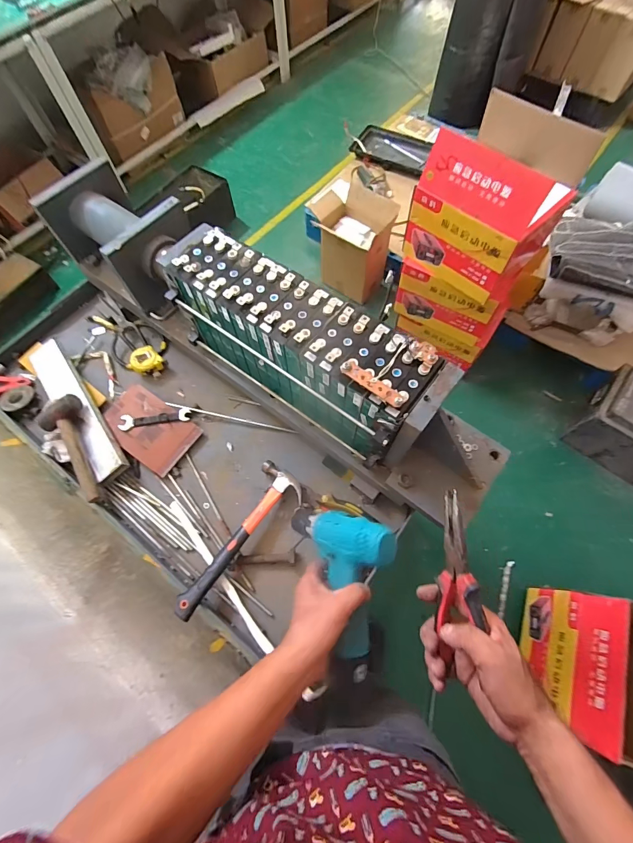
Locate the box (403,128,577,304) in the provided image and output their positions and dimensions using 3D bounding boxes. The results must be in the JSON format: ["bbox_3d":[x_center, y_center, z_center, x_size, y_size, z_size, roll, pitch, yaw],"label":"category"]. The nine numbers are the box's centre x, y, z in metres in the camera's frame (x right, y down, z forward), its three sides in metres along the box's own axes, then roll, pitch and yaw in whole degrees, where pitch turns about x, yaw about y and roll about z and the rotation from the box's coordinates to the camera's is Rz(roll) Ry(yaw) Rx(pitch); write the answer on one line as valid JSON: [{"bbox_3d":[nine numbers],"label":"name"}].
[{"bbox_3d":[0.532,-0.653,1.138,0.282,0.383,0.374,-42,72,-15],"label":"box"}]

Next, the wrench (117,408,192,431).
[{"bbox_3d":[-0.371,-0.005,0.843,0.158,0.009,0.038,-6,76,-5],"label":"wrench"}]

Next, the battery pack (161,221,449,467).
[{"bbox_3d":[-0.048,-0.150,0.706,0.526,0.217,0.174,35,72,15],"label":"battery pack"}]

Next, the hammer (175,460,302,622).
[{"bbox_3d":[-0.139,0.236,0.723,0.109,0.044,0.328,26,70,12],"label":"hammer"}]

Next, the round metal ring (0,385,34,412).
[{"bbox_3d":[-0.725,-0.059,0.884,0.073,0.018,0.073,-22,68,-8],"label":"round metal ring"}]

